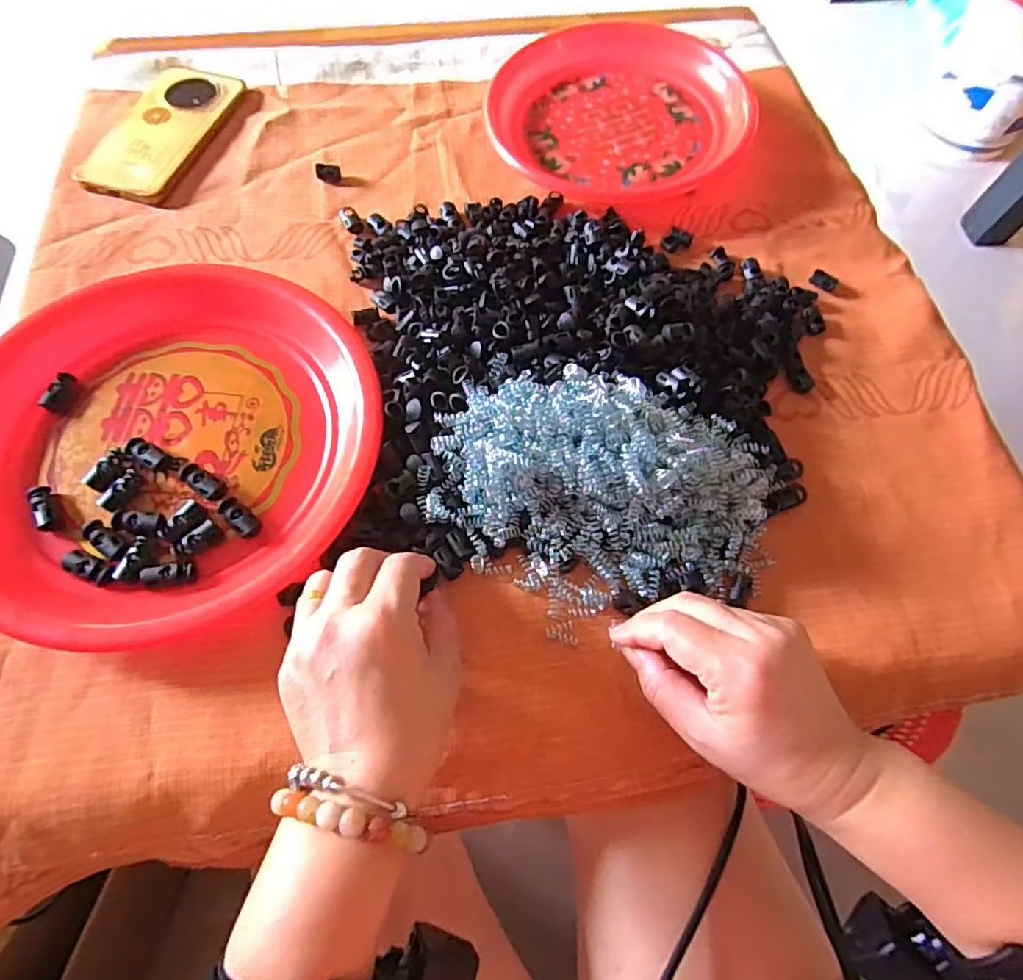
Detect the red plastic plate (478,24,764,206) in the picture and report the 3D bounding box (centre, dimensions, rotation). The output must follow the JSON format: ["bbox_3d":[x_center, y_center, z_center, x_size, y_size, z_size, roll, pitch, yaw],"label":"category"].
[{"bbox_3d":[0.094,-0.331,0.494,0.200,0.036,0.185,1,66,-2],"label":"red plastic plate"}]

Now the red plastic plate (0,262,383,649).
[{"bbox_3d":[-0.218,-0.037,0.355,0.258,0.018,0.241,1,66,-2],"label":"red plastic plate"}]

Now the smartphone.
[{"bbox_3d":[-0.295,-0.307,0.485,0.080,0.008,0.160,12,66,2],"label":"smartphone"}]

